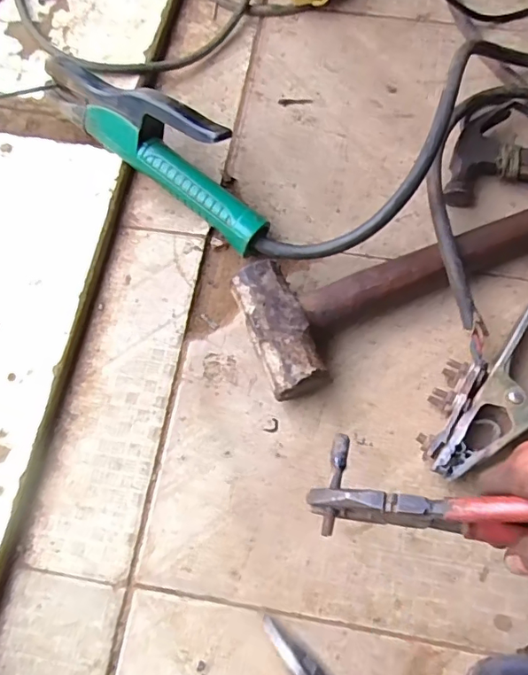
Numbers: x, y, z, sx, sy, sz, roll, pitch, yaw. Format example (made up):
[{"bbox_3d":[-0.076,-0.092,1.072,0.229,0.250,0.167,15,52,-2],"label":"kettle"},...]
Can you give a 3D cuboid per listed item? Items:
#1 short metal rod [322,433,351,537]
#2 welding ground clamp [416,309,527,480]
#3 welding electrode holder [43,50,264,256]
[{"bbox_3d":[0.046,0.096,0.341,0.011,0.012,0.067,13,71,5],"label":"short metal rod"},{"bbox_3d":[0.186,0.039,0.406,0.166,0.038,0.078,-31,73,-10],"label":"welding ground clamp"},{"bbox_3d":[-0.095,-0.178,0.469,0.249,0.071,0.055,38,75,13],"label":"welding electrode holder"}]

